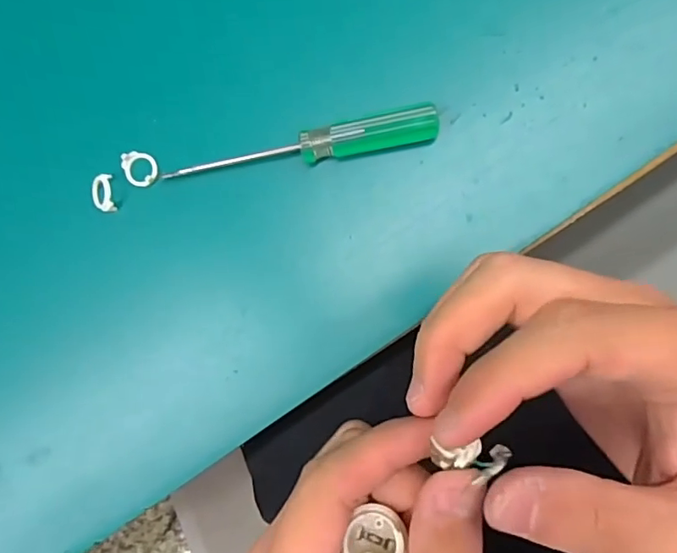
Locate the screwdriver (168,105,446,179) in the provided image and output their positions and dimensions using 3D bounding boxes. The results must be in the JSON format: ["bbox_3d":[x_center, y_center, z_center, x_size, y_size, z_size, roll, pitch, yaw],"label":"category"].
[{"bbox_3d":[-0.012,-0.052,0.215,0.108,0.017,0.013,-13,86,6],"label":"screwdriver"}]

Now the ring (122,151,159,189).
[{"bbox_3d":[-0.088,-0.047,0.232,0.016,0.004,0.016,0,87,7],"label":"ring"}]

